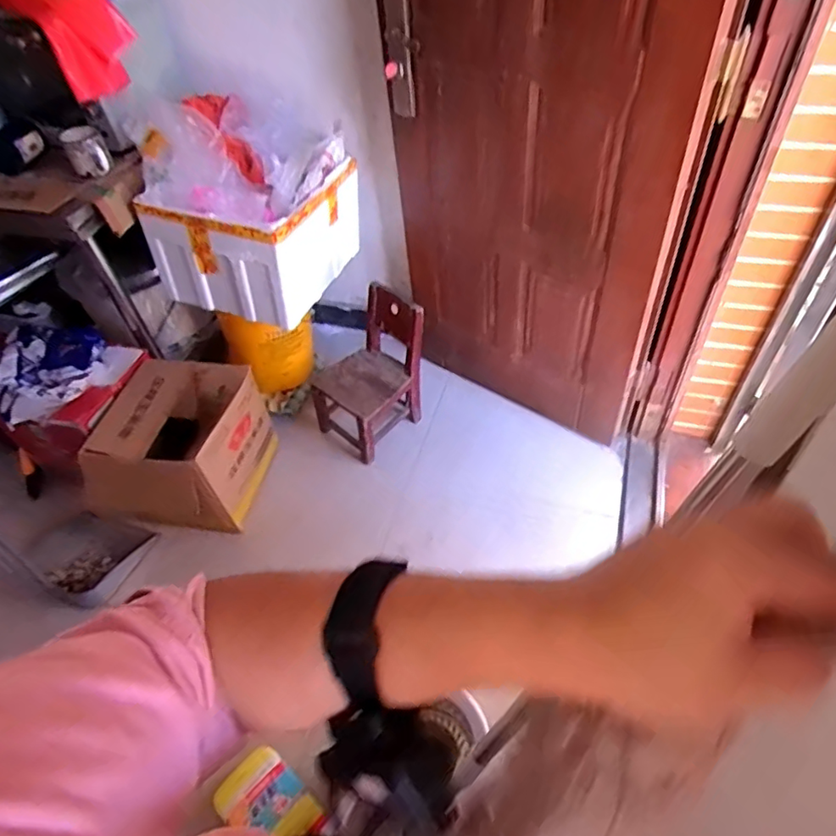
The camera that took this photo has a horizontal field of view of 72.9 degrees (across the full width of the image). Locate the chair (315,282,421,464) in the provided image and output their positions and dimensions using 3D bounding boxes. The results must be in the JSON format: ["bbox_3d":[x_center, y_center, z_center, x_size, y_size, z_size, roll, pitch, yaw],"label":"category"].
[{"bbox_3d":[-0.145,-0.132,1.664,0.248,0.389,0.292,35,60,29],"label":"chair"}]

